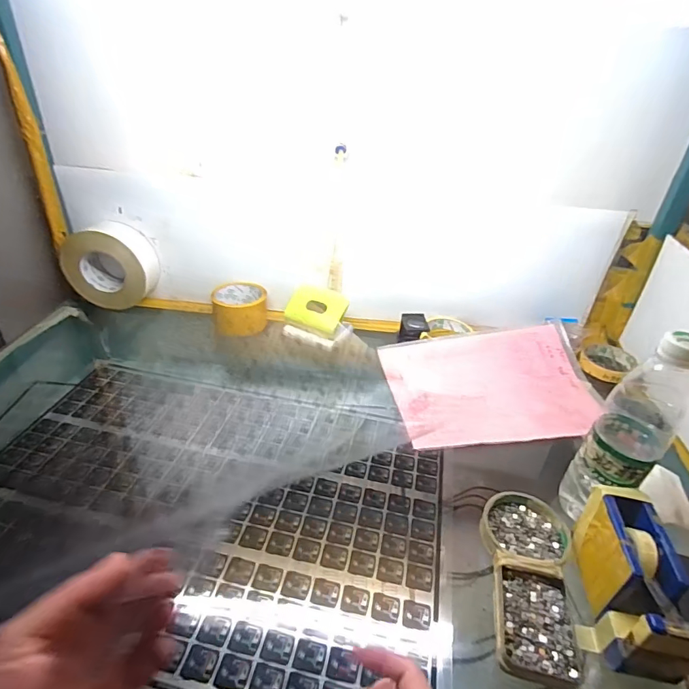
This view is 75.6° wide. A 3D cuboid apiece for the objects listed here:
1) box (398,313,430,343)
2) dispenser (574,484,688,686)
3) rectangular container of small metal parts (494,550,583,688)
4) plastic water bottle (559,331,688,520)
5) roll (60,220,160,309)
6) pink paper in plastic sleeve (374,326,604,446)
[{"bbox_3d":[0.115,-0.027,0.742,0.044,0.035,0.036,0,35,-5],"label":"box"},{"bbox_3d":[0.244,0.204,0.385,0.058,0.083,0.137,11,35,10],"label":"dispenser"},{"bbox_3d":[0.165,0.235,0.384,0.066,0.017,0.096,11,35,10],"label":"rectangular container of small metal parts"},{"bbox_3d":[0.277,0.089,0.433,0.063,0.225,0.079,31,43,33],"label":"plastic water bottle"},{"bbox_3d":[-0.402,-0.134,0.767,0.148,0.125,0.064,0,35,-5],"label":"roll"},{"bbox_3d":[0.224,0.046,0.657,0.309,0.028,0.225,-3,35,-10],"label":"pink paper in plastic sleeve"}]

